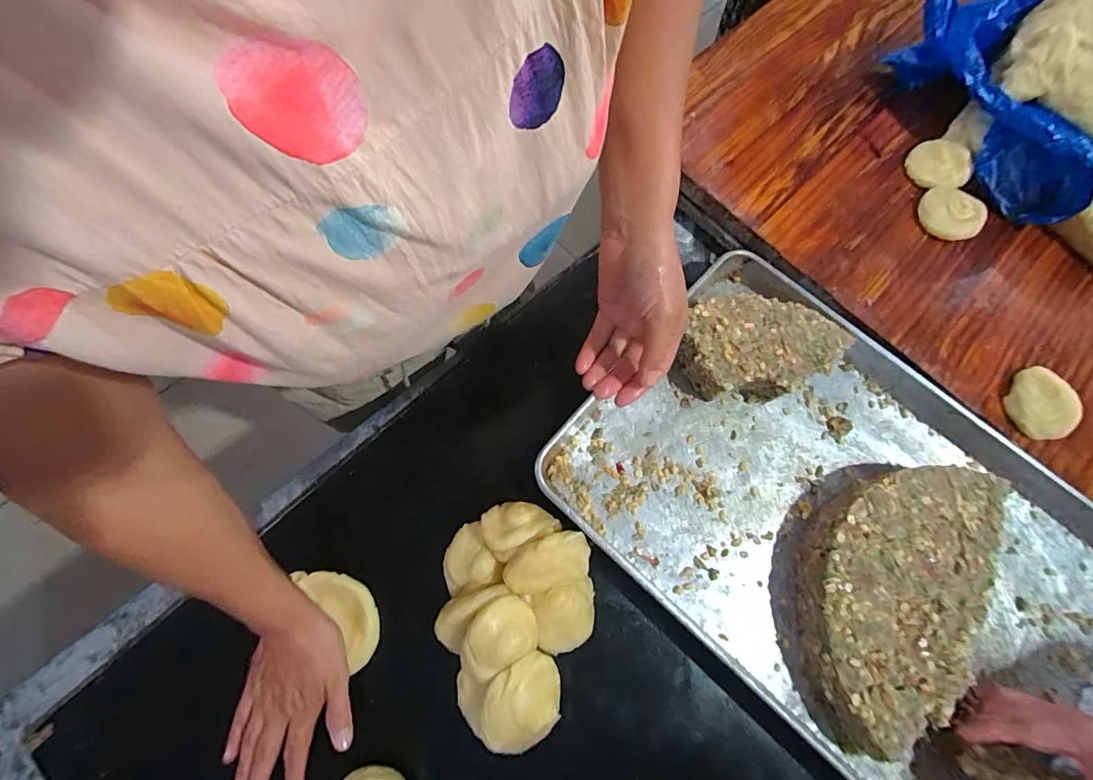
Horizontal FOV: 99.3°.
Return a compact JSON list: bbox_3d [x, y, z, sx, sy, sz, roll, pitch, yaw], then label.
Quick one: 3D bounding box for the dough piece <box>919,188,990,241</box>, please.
[{"bbox_3d":[0.543,-0.237,0.627,0.077,0.027,0.061,41,75,10],"label":"dough piece"}]

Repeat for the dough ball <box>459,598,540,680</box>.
[{"bbox_3d":[-0.047,0.237,0.452,0.072,0.051,0.056,-23,75,-10],"label":"dough ball"}]

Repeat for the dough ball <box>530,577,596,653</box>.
[{"bbox_3d":[0.021,0.234,0.480,0.064,0.032,0.062,1,72,-3],"label":"dough ball"}]

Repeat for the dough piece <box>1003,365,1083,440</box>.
[{"bbox_3d":[0.580,0.014,0.543,0.056,0.033,0.085,-7,73,-5],"label":"dough piece"}]

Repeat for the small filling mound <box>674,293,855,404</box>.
[{"bbox_3d":[0.254,-0.047,0.564,0.187,0.064,0.113,2,72,-2],"label":"small filling mound"}]

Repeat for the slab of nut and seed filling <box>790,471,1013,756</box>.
[{"bbox_3d":[0.358,0.205,0.494,0.161,0.063,0.314,30,73,7],"label":"slab of nut and seed filling"}]

